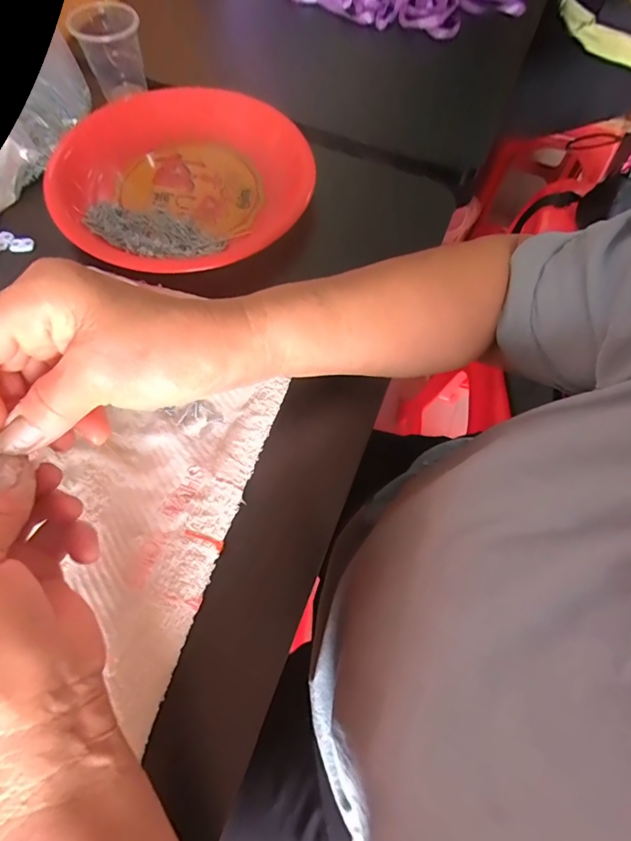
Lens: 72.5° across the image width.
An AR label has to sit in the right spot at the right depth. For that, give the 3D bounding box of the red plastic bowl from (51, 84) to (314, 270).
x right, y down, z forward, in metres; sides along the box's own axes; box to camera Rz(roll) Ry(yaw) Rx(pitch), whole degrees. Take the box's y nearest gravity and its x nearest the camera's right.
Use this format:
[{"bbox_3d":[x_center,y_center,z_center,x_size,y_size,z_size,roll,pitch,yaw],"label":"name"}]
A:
[{"bbox_3d":[-0.115,-0.217,0.388,0.217,0.038,0.213,1,66,-2],"label":"red plastic bowl"}]

